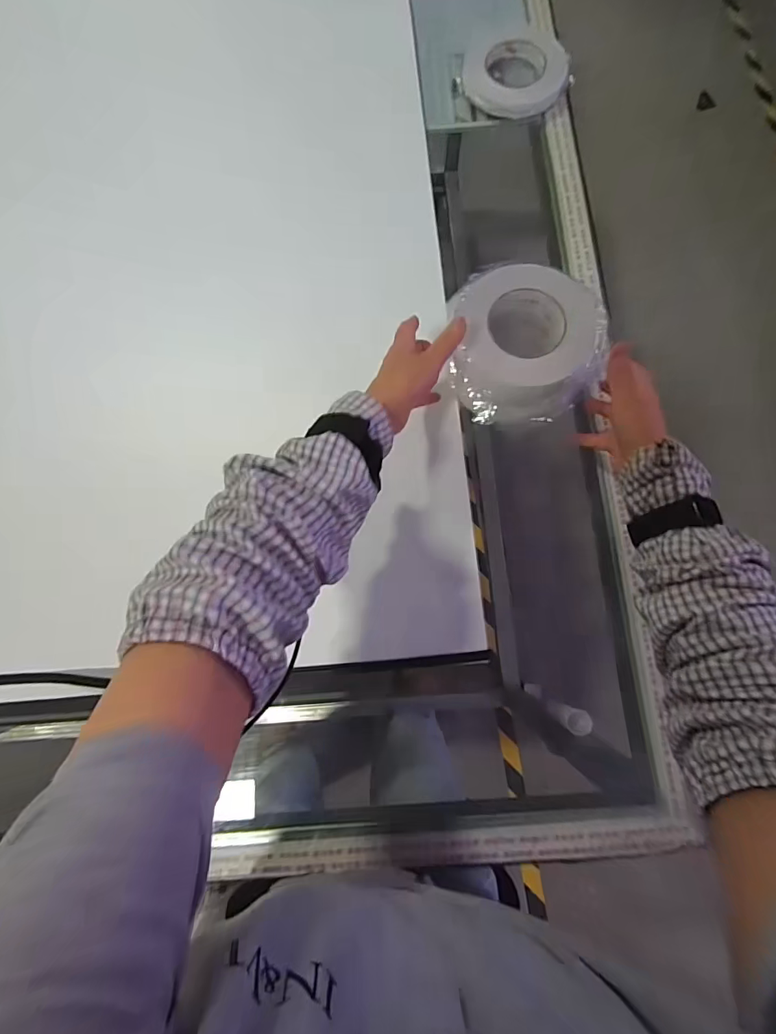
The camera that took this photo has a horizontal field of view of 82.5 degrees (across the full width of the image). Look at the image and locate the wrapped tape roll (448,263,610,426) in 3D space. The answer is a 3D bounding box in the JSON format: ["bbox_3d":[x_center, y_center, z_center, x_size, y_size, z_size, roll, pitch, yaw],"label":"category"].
[{"bbox_3d":[0.145,-0.183,0.469,0.147,0.070,0.150,0,79,1],"label":"wrapped tape roll"}]

